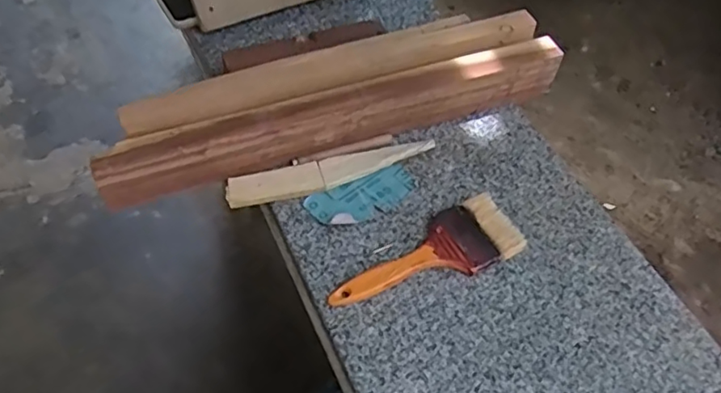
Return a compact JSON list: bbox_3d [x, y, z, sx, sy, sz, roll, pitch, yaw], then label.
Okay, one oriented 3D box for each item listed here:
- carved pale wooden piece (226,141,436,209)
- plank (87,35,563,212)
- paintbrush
[{"bbox_3d":[-0.026,-0.024,0.578,0.209,0.008,0.035,-13,57,-12],"label":"carved pale wooden piece"},{"bbox_3d":[-0.014,-0.079,0.592,0.477,0.057,0.041,-18,58,-14],"label":"plank"},{"bbox_3d":[0.057,0.051,0.528,0.185,0.012,0.068,-19,58,-15],"label":"paintbrush"}]

